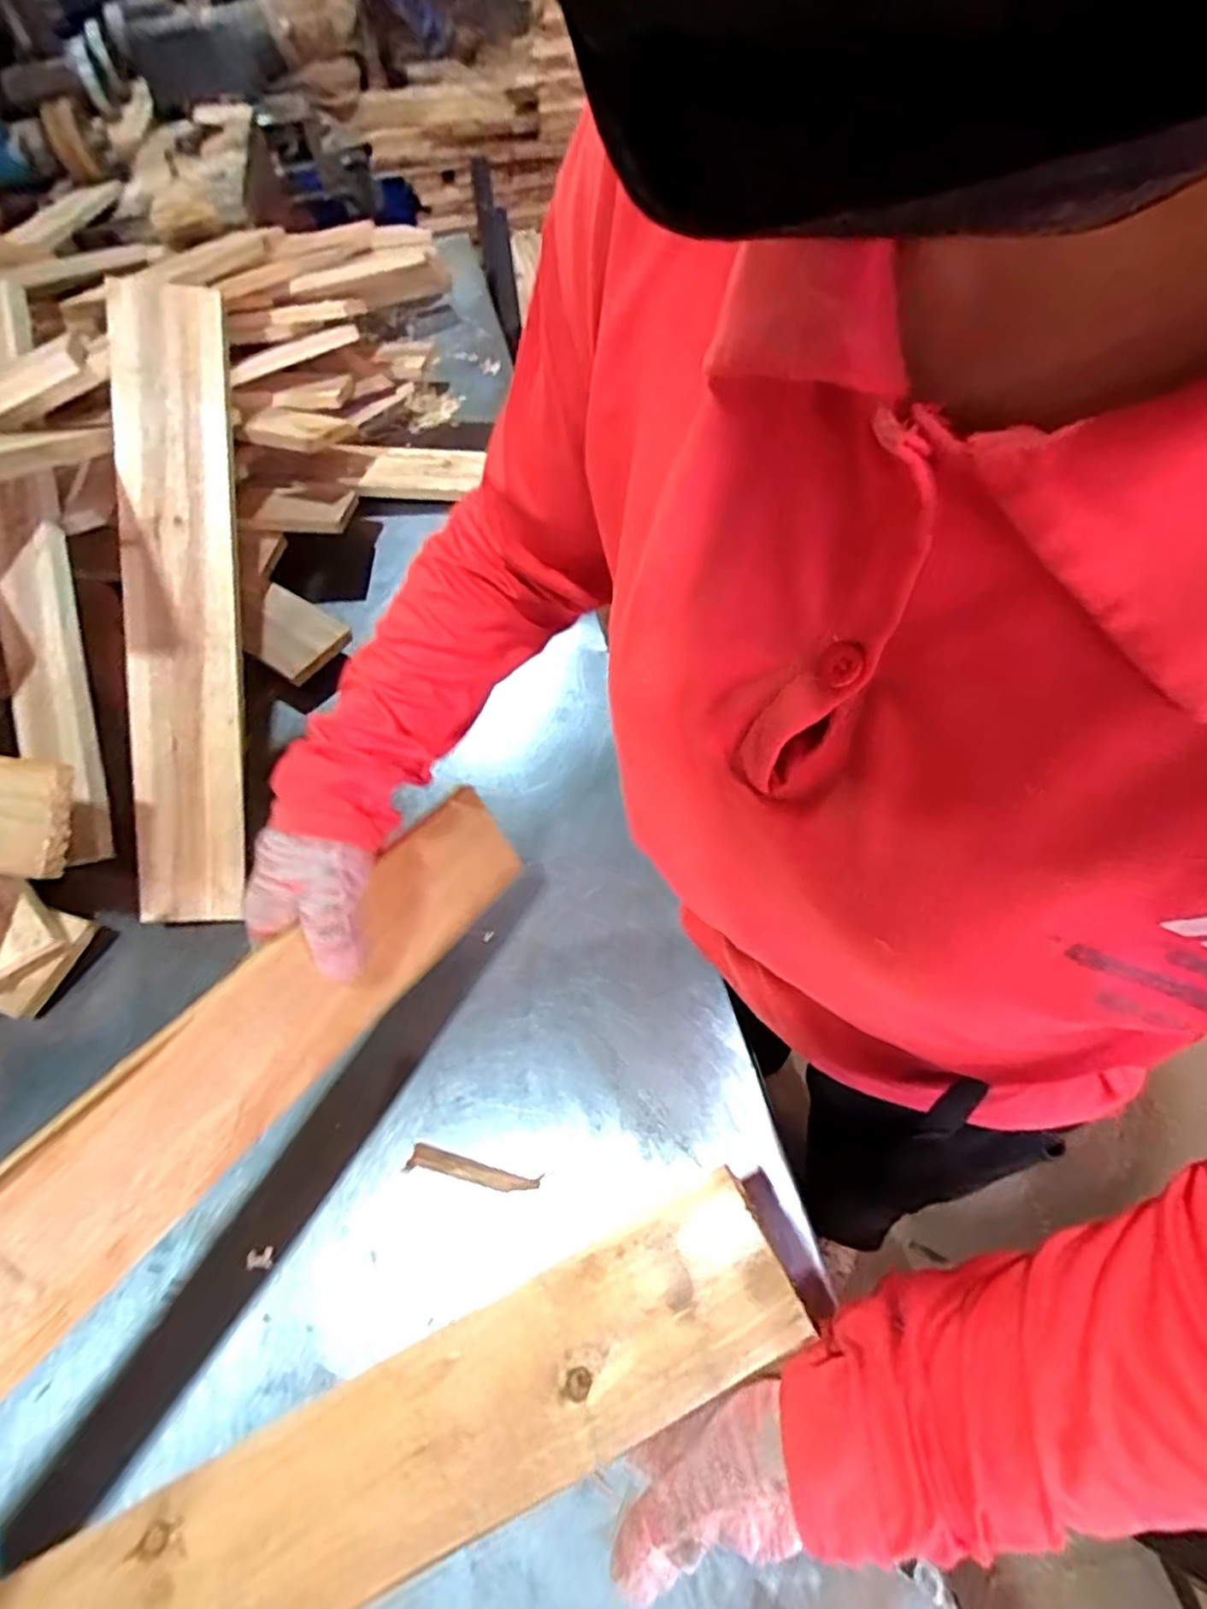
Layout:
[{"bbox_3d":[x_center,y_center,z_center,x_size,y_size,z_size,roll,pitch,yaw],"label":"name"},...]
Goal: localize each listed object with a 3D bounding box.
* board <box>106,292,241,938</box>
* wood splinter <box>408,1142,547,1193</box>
[{"bbox_3d":[-0.325,-0.143,0.514,0.077,0.014,0.470,0,97,-14],"label":"board"},{"bbox_3d":[-0.086,0.242,0.443,0.088,0.005,0.016,7,60,9],"label":"wood splinter"}]

